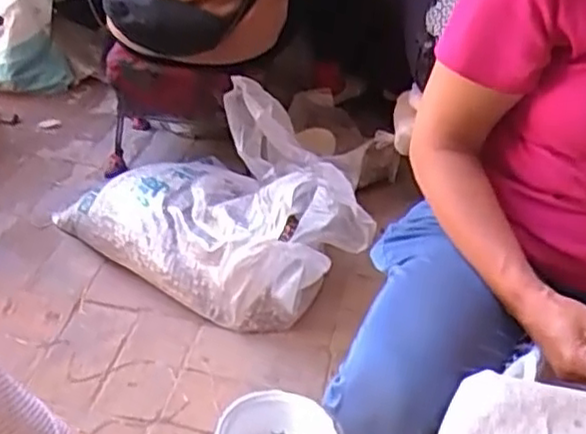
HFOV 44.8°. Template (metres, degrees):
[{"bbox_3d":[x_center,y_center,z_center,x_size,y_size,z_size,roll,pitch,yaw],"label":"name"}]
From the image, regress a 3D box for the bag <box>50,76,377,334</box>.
[{"bbox_3d":[-0.146,-0.042,1.390,0.519,0.268,0.397,32,43,32],"label":"bag"}]

